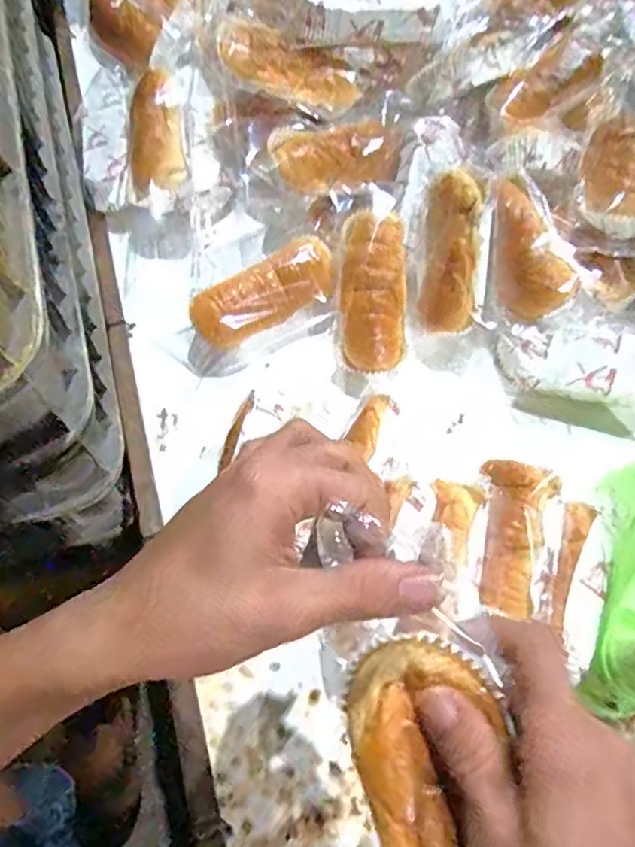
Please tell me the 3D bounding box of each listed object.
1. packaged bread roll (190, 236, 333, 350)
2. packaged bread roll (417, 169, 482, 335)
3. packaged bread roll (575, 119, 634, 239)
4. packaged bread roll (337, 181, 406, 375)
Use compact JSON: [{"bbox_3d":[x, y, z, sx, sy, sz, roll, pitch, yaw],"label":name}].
[{"bbox_3d":[-0.049,-0.115,0.548,0.132,0.058,0.051,-27,69,-14],"label":"packaged bread roll"},{"bbox_3d":[0.119,-0.152,0.533,0.042,0.034,0.138,2,99,-2],"label":"packaged bread roll"},{"bbox_3d":[0.289,-0.234,0.569,0.063,0.043,0.127,18,66,6],"label":"packaged bread roll"},{"bbox_3d":[0.052,-0.134,0.539,0.071,0.046,0.178,2,86,-2],"label":"packaged bread roll"}]

